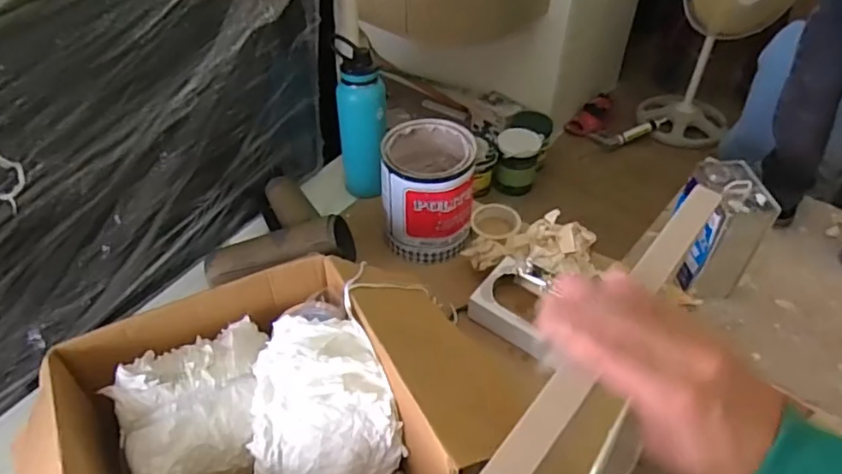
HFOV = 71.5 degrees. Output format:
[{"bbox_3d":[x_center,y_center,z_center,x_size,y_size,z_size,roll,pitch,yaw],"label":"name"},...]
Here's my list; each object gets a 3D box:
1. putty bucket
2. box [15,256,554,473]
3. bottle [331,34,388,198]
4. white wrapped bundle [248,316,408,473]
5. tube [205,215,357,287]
[{"bbox_3d":[0.010,-0.075,1.043,0.160,0.197,0.164,-1,45,-2],"label":"putty bucket"},{"bbox_3d":[-0.207,0.261,0.692,0.535,0.207,0.380,-21,49,-21],"label":"box"},{"bbox_3d":[-0.108,-0.201,1.091,0.089,0.269,0.077,-4,45,-6],"label":"bottle"},{"bbox_3d":[-0.118,0.209,0.710,0.173,0.144,0.186,-8,46,-9],"label":"white wrapped bundle"},{"bbox_3d":[-0.237,0.030,0.975,0.250,0.065,0.080,-14,44,11],"label":"tube"}]

